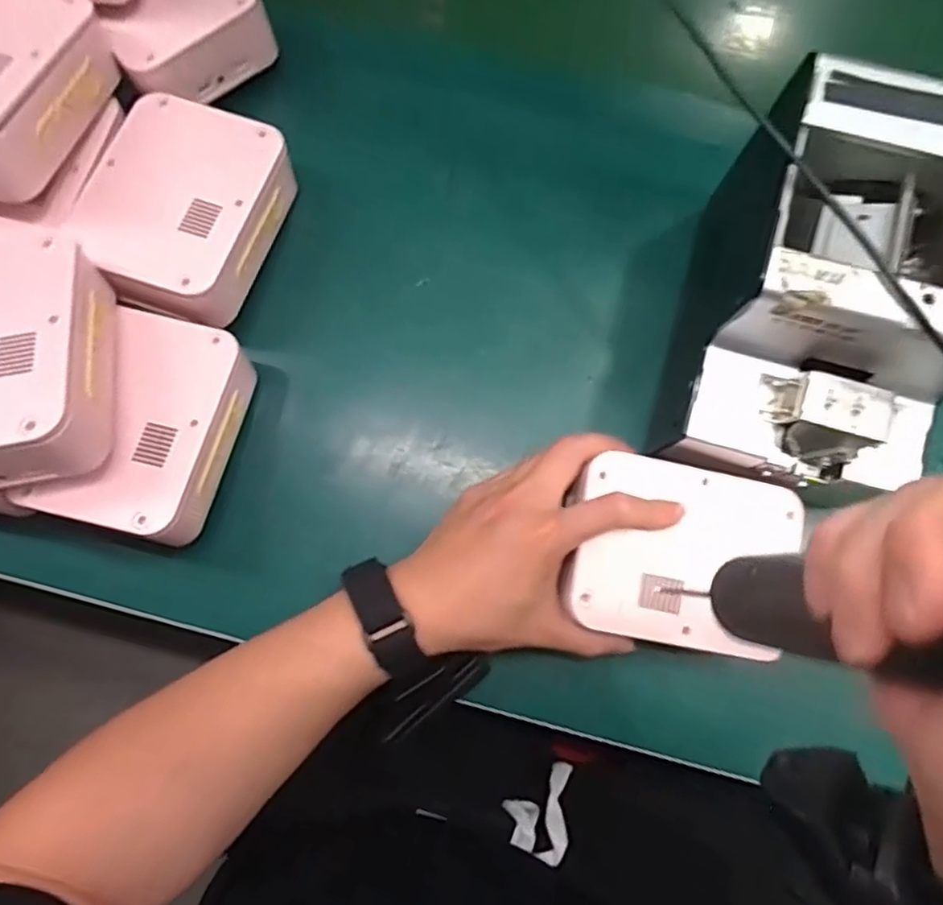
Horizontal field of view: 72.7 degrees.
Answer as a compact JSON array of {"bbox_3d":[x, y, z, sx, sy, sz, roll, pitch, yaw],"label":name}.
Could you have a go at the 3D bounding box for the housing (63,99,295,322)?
[{"bbox_3d":[-0.182,-0.152,0.405,0.099,0.045,0.130,16,78,3],"label":"housing"}]

